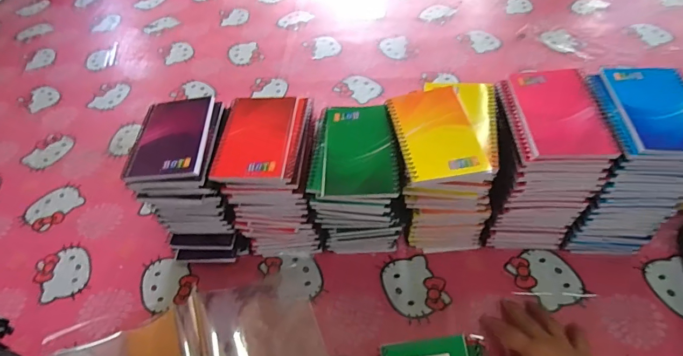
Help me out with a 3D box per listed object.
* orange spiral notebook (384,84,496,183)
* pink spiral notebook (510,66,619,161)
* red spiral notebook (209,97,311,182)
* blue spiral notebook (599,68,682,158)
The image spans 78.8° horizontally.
[{"bbox_3d":[0.100,-0.050,0.452,0.082,0.010,0.126,-11,51,-3],"label":"orange spiral notebook"},{"bbox_3d":[0.235,-0.072,0.451,0.084,0.013,0.129,0,51,5],"label":"pink spiral notebook"},{"bbox_3d":[-0.093,-0.049,0.490,0.095,0.014,0.127,0,51,6],"label":"red spiral notebook"},{"bbox_3d":[0.335,-0.075,0.441,0.081,0.013,0.129,0,51,6],"label":"blue spiral notebook"}]

